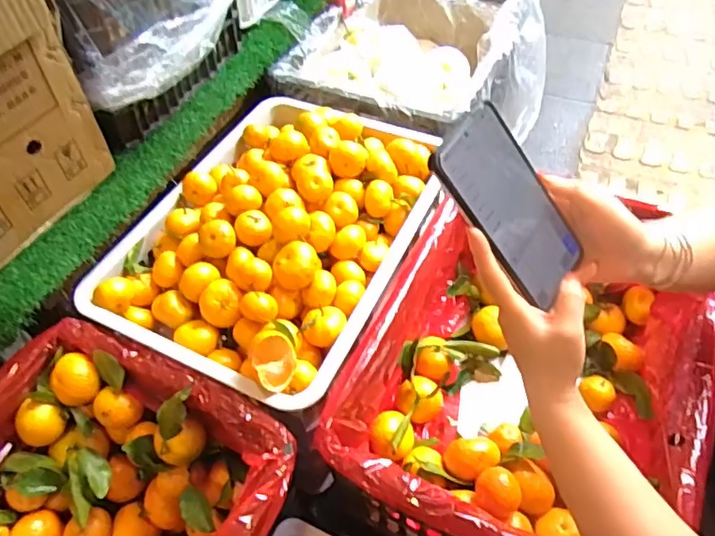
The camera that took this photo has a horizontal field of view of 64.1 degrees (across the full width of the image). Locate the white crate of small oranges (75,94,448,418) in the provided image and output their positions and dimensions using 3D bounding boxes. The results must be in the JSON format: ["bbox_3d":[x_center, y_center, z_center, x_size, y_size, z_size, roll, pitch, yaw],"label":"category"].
[{"bbox_3d":[-0.104,-0.076,0.764,0.343,0.125,0.471,19,53,18],"label":"white crate of small oranges"}]

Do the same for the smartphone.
[{"bbox_3d":[0.117,-0.046,0.435,0.077,0.153,0.007,-48,22,-24],"label":"smartphone"}]

